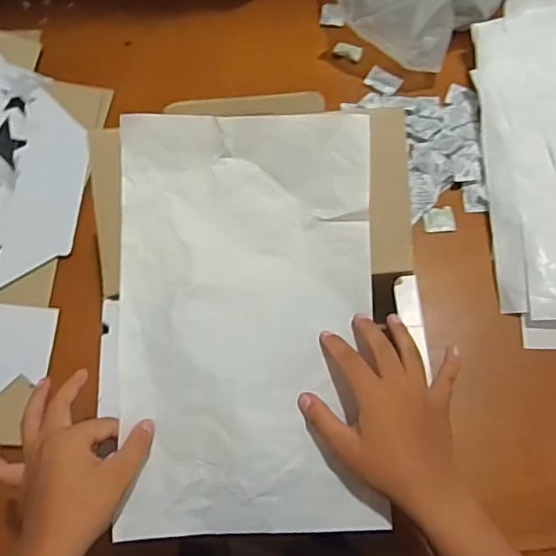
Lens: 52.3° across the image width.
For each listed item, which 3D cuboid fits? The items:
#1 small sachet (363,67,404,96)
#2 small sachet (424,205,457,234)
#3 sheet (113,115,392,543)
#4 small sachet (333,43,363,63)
[{"bbox_3d":[0.131,-0.246,0.706,0.044,0.008,0.033,35,73,14],"label":"small sachet"},{"bbox_3d":[0.181,-0.064,0.636,0.034,0.008,0.029,-11,68,-2],"label":"small sachet"},{"bbox_3d":[-0.026,0.028,0.454,0.206,0.072,0.323,-1,68,2],"label":"sheet"},{"bbox_3d":[0.090,-0.290,0.723,0.035,0.013,0.022,22,71,10],"label":"small sachet"}]

